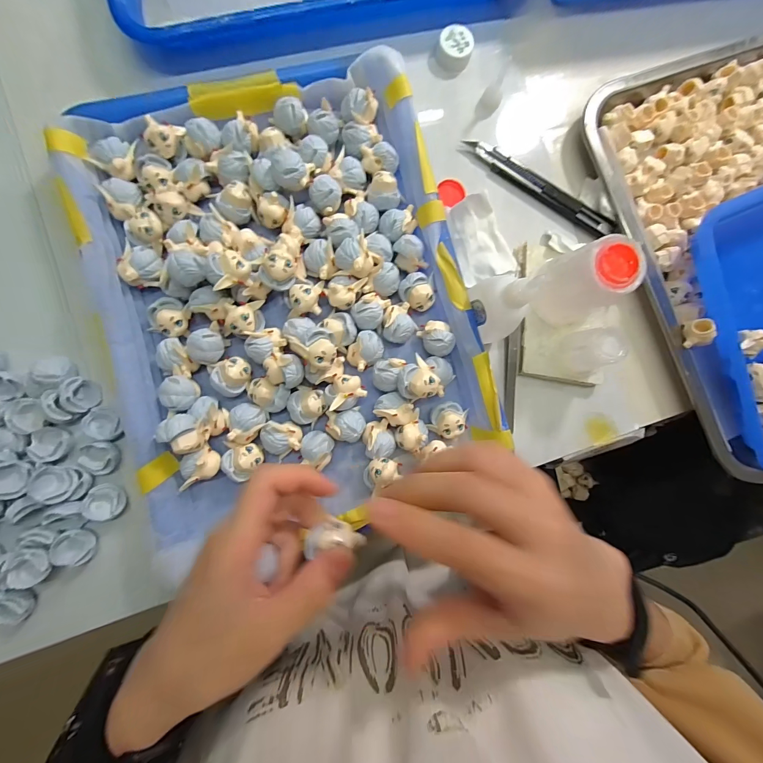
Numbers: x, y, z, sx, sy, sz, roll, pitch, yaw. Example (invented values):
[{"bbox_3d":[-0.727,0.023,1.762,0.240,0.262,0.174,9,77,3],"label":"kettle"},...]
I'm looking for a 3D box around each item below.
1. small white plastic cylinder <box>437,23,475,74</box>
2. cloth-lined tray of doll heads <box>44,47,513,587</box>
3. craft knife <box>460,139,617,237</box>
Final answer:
[{"bbox_3d":[0.061,-0.276,0.289,0.028,0.014,0.032,21,86,-4],"label":"small white plastic cylinder"},{"bbox_3d":[-0.064,-0.058,0.253,0.249,0.039,0.326,-16,89,-5],"label":"cloth-lined tray of doll heads"},{"bbox_3d":[0.133,-0.161,0.292,0.143,0.012,0.017,31,85,-3],"label":"craft knife"}]

